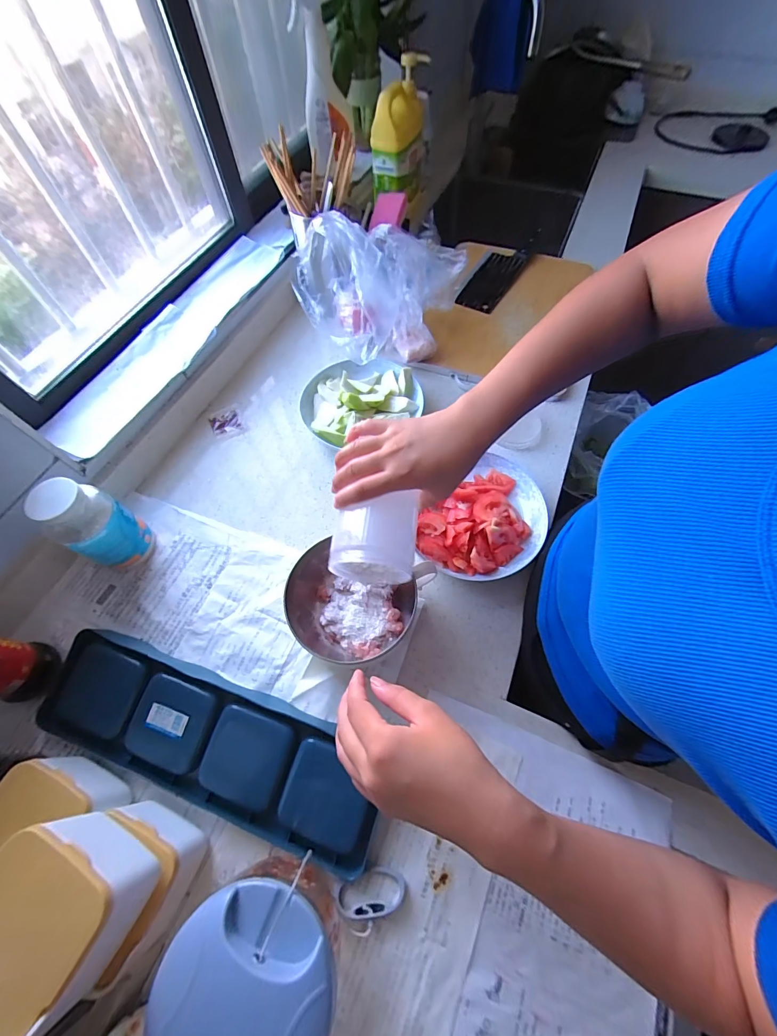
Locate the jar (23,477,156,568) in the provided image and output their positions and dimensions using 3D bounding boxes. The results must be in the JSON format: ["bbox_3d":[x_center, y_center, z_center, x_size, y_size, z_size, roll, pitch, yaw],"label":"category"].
[{"bbox_3d":[-0.357,0.011,0.476,0.060,0.142,0.061,-1,63,1],"label":"jar"}]

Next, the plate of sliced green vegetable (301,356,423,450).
[{"bbox_3d":[-0.043,-0.186,0.628,0.194,0.044,0.186,-1,63,1],"label":"plate of sliced green vegetable"}]

